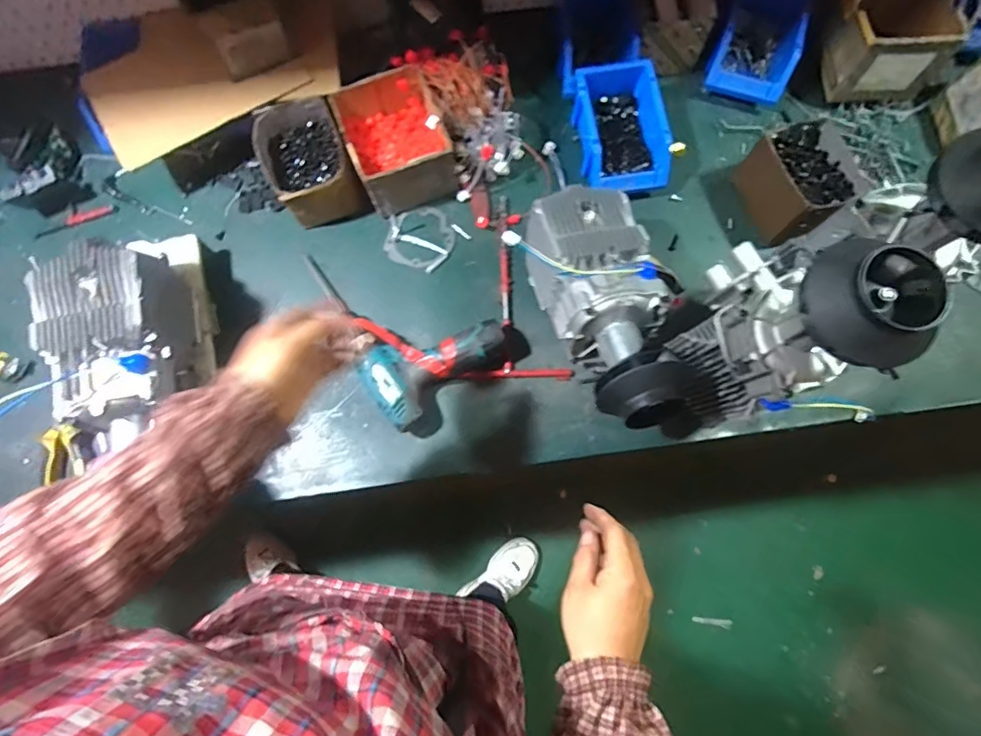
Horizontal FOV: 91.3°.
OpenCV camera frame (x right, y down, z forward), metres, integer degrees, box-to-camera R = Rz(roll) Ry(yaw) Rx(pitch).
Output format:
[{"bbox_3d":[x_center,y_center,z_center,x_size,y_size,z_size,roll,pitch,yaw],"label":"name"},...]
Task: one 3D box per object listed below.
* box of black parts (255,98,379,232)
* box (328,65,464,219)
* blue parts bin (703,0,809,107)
[{"bbox_3d":[-0.263,-0.294,0.701,0.116,0.092,0.159,-25,78,-5],"label":"box of black parts"},{"bbox_3d":[-0.134,-0.324,0.701,0.140,0.102,0.157,-27,79,-5],"label":"box"},{"bbox_3d":[0.416,-0.510,0.755,0.137,0.088,0.150,19,78,5],"label":"blue parts bin"}]

